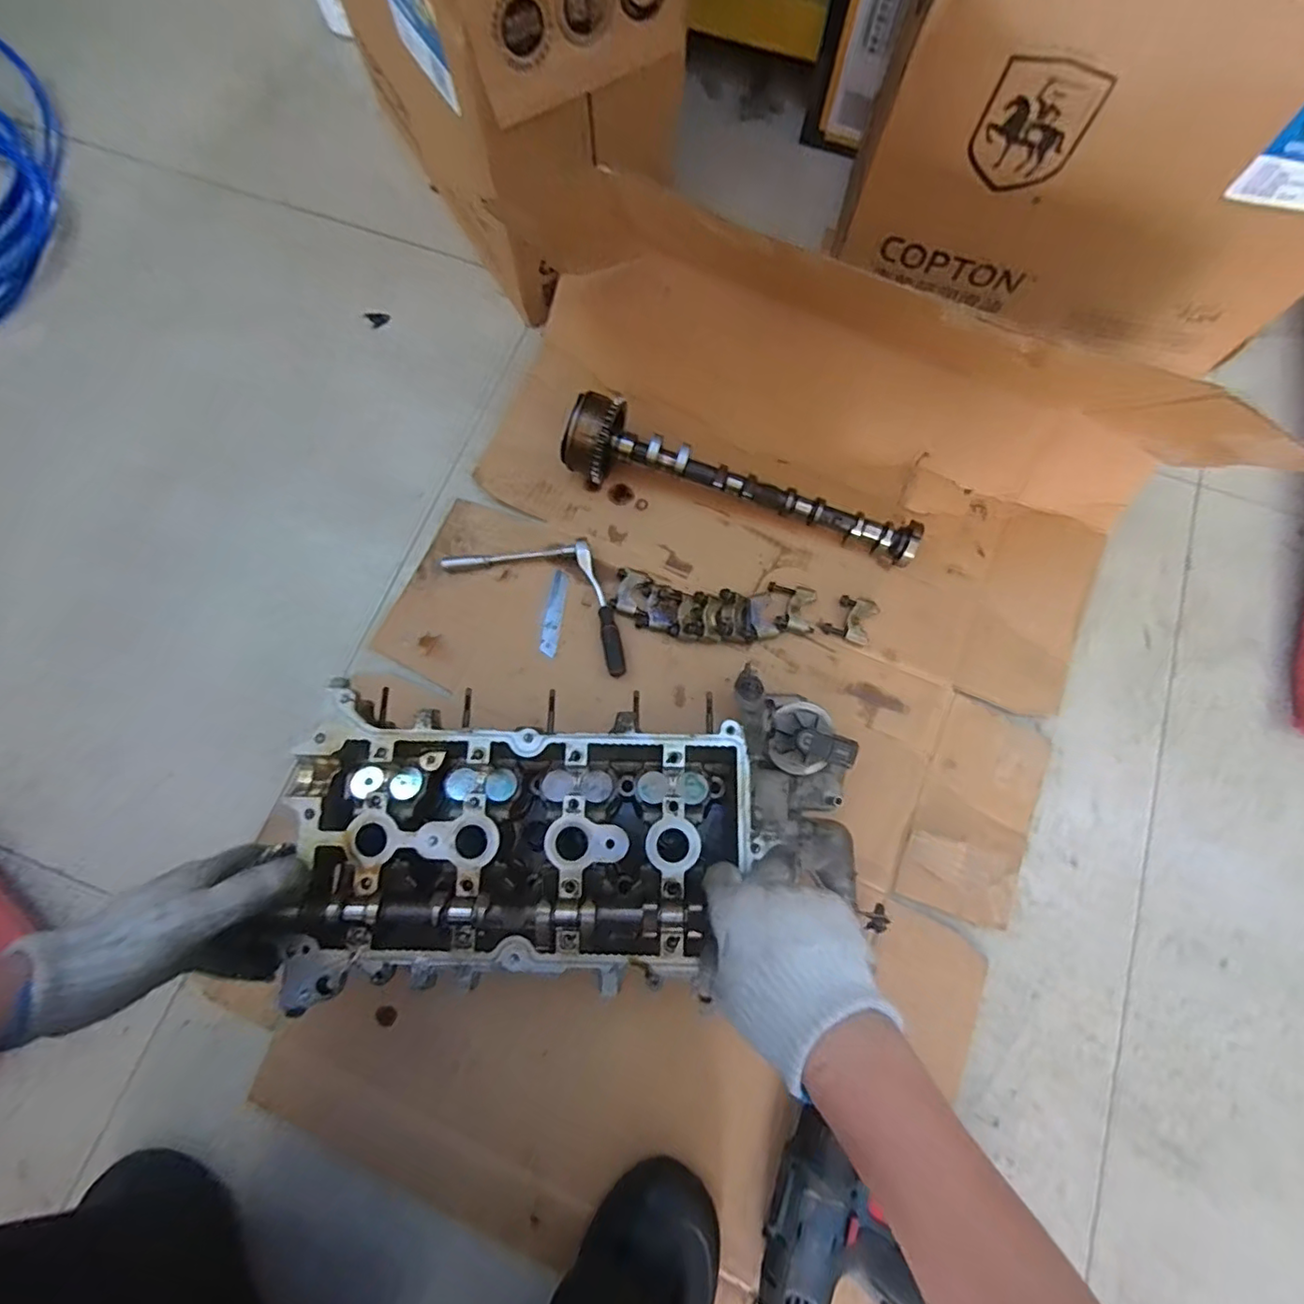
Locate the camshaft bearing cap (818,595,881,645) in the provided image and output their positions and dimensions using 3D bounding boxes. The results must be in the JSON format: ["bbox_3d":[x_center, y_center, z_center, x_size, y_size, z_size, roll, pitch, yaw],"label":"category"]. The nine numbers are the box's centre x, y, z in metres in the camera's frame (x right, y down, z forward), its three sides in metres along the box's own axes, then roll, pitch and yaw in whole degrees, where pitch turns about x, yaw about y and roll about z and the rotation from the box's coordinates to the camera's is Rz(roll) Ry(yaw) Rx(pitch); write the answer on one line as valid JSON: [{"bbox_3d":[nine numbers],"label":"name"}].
[{"bbox_3d":[0.205,-0.035,0.603,0.047,0.021,0.049,25,78,7],"label":"camshaft bearing cap"}]

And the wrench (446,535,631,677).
[{"bbox_3d":[-0.098,-0.072,0.610,0.219,0.023,0.101,32,79,9],"label":"wrench"}]

